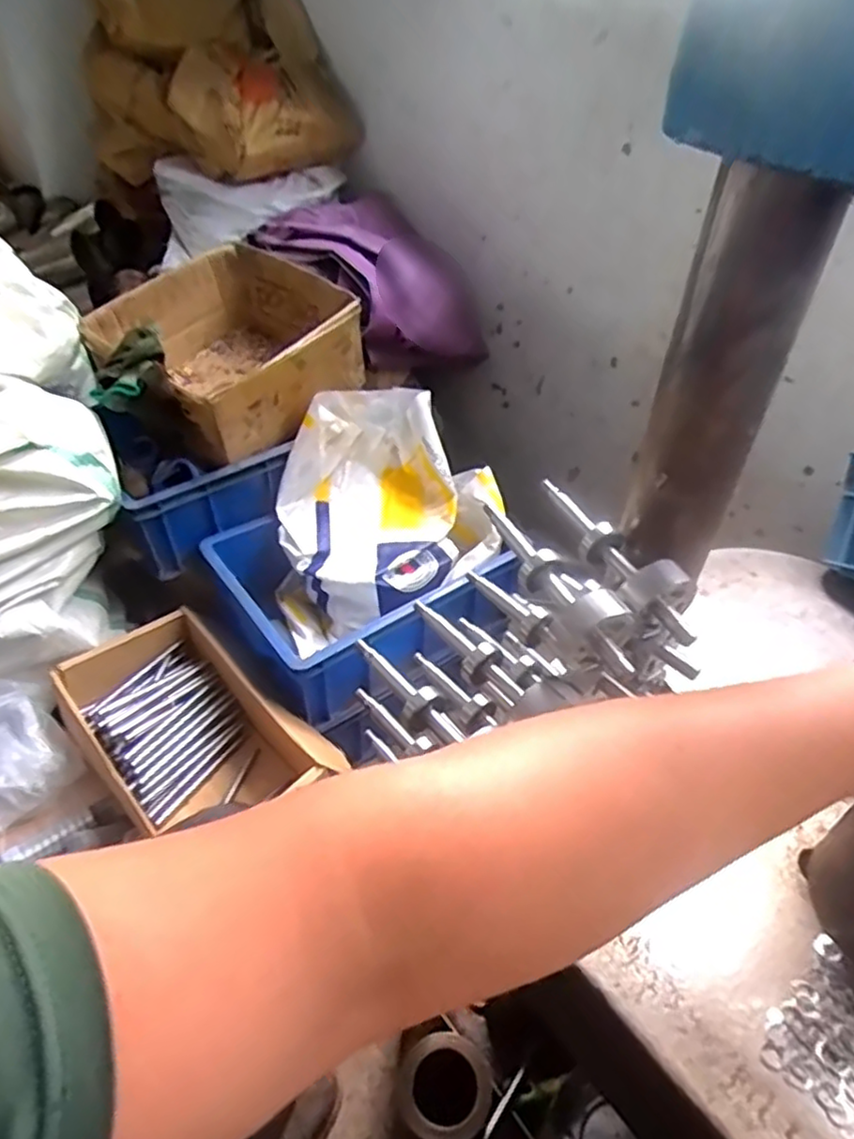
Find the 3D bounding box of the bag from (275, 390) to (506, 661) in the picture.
[{"bbox_3d":[-0.060,-0.075,1.024,0.320,0.246,0.307,-5,43,-8],"label":"bag"}]

